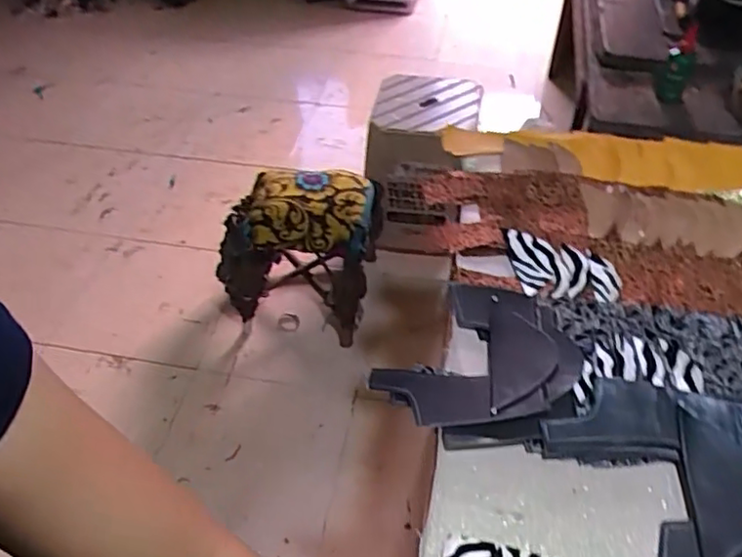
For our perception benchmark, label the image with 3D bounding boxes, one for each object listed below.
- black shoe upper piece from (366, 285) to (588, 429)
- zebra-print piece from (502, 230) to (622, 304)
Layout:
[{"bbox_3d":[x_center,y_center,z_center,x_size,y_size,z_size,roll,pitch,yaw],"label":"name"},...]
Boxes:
[{"bbox_3d":[0.122,0.082,0.661,0.160,0.017,0.201,32,56,27],"label":"black shoe upper piece"},{"bbox_3d":[0.222,-0.008,0.755,0.140,0.012,0.089,16,51,13],"label":"zebra-print piece"}]

